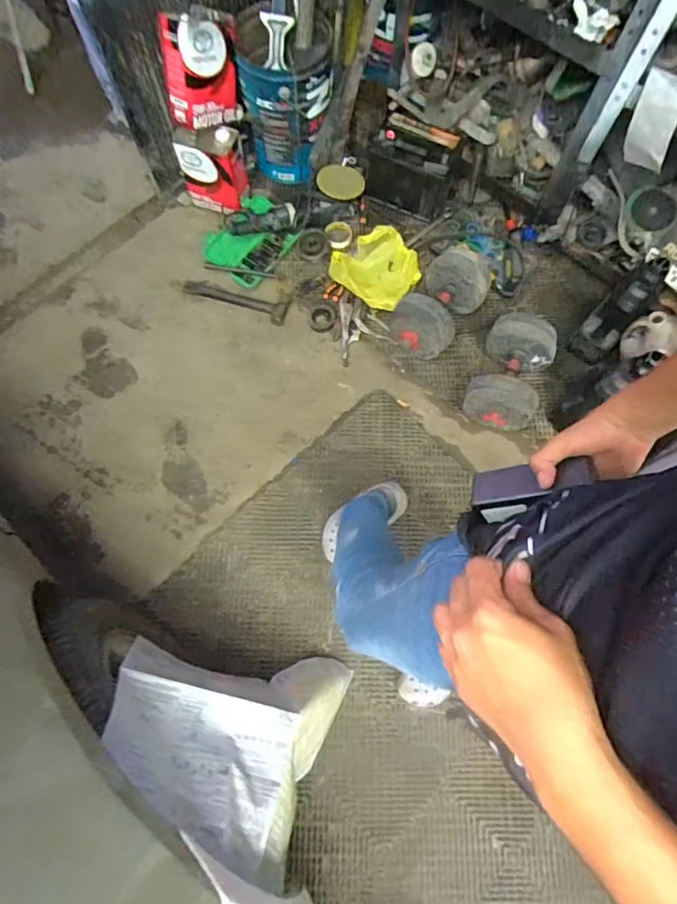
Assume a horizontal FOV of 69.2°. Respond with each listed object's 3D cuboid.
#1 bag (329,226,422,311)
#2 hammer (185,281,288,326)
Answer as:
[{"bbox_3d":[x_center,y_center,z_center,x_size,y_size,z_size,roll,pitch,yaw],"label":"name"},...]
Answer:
[{"bbox_3d":[0.112,-0.577,1.505,0.264,0.110,0.224,35,75,9],"label":"bag"},{"bbox_3d":[-0.321,-0.476,1.532,0.327,0.026,0.082,14,73,2],"label":"hammer"}]

